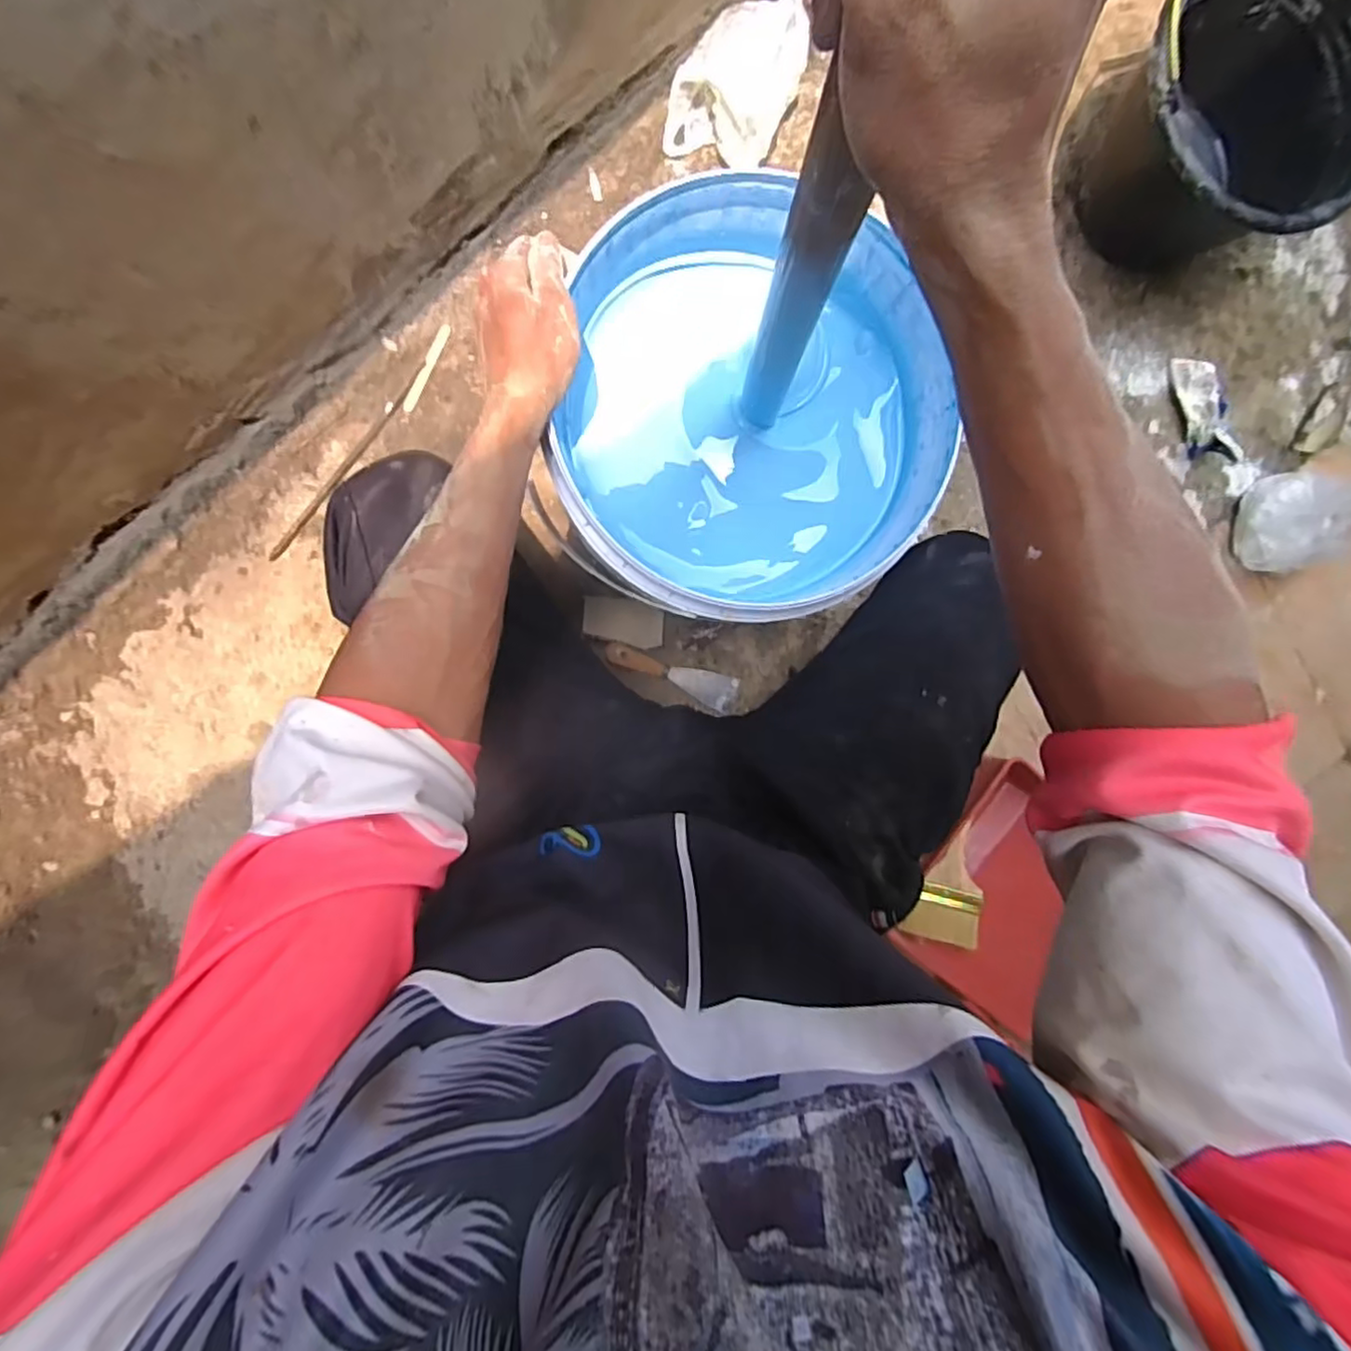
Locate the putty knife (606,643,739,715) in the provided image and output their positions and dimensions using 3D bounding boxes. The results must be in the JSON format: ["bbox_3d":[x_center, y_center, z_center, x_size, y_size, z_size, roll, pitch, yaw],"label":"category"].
[{"bbox_3d":[-0.003,-0.002,0.830,0.172,0.021,0.046,22,92,-8],"label":"putty knife"}]

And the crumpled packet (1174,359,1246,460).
[{"bbox_3d":[0.711,-0.358,0.882,0.050,0.051,0.141,-12,96,-6],"label":"crumpled packet"}]

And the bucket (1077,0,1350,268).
[{"bbox_3d":[0.638,-0.649,0.781,0.316,0.192,0.299,-1,95,-7],"label":"bucket"}]

